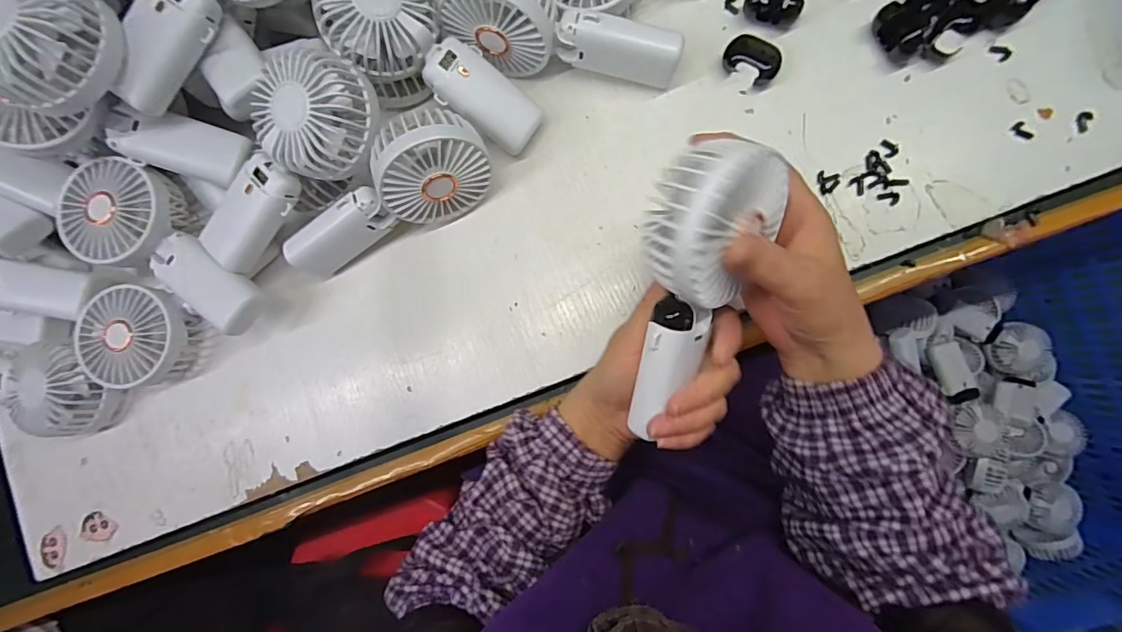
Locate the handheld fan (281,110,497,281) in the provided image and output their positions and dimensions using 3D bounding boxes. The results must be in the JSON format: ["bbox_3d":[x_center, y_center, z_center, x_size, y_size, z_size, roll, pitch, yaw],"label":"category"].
[{"bbox_3d":[-0.139,-0.088,0.381,0.181,0.077,0.046,-27,84,20],"label":"handheld fan"}]

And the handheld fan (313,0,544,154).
[{"bbox_3d":[-0.093,-0.195,0.368,0.177,0.041,0.080,34,92,-19],"label":"handheld fan"}]

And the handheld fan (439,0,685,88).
[{"bbox_3d":[0.002,-0.217,0.369,0.175,0.067,0.051,13,89,-4],"label":"handheld fan"}]

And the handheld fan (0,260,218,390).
[{"bbox_3d":[-0.413,0.005,0.429,0.193,0.050,0.094,16,89,8],"label":"handheld fan"}]

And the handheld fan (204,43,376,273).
[{"bbox_3d":[-0.209,-0.108,0.360,0.179,0.035,0.073,-44,82,18],"label":"handheld fan"}]

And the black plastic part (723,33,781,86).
[{"bbox_3d":[0.150,-0.200,0.378,0.042,0.015,0.029,31,92,8],"label":"black plastic part"}]

